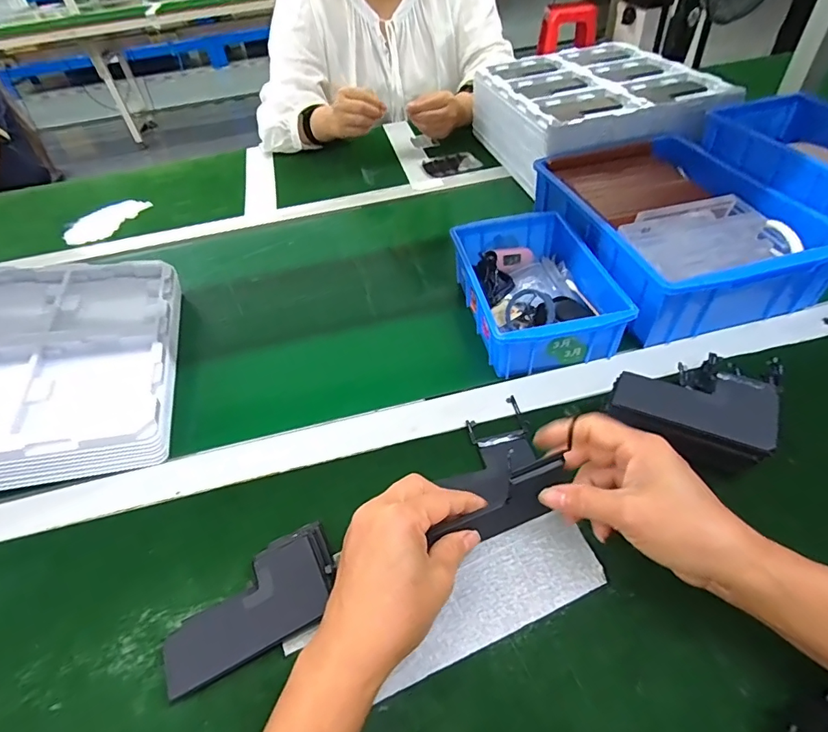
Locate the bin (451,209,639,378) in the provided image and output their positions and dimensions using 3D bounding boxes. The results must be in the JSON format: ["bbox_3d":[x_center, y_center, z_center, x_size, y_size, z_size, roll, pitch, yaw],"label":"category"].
[{"bbox_3d":[0.129,-0.085,0.498,0.139,0.063,0.197,-9,46,-3],"label":"bin"}]

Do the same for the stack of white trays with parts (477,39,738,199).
[{"bbox_3d":[0.287,-0.404,0.766,0.307,0.129,0.394,-9,46,-2],"label":"stack of white trays with parts"}]

